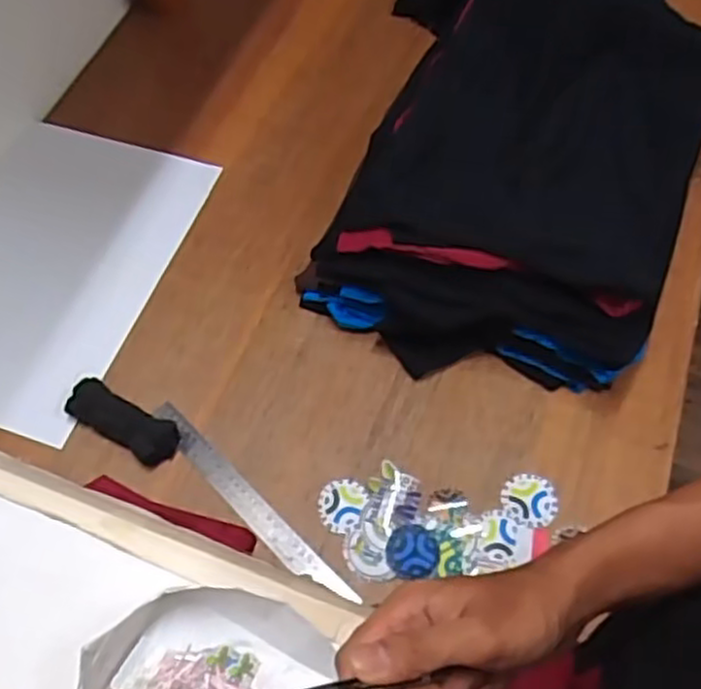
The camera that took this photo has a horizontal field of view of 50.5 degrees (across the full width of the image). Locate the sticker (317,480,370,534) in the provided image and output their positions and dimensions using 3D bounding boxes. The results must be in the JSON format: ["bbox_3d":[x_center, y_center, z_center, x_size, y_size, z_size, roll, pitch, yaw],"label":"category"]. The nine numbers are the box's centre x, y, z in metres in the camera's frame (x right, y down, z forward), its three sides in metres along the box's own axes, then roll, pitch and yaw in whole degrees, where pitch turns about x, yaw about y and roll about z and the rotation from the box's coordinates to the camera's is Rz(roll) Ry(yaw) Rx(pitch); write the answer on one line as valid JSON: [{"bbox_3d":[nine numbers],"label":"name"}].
[{"bbox_3d":[-0.008,0.164,0.755,0.049,0.005,0.053,8,60,7],"label":"sticker"}]

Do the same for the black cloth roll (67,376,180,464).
[{"bbox_3d":[-0.242,0.081,0.792,0.122,0.030,0.049,27,64,16],"label":"black cloth roll"}]

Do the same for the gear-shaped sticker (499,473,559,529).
[{"bbox_3d":[0.180,0.158,0.750,0.055,0.004,0.053,9,67,11],"label":"gear-shaped sticker"}]

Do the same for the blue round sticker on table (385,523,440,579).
[{"bbox_3d":[0.061,0.201,0.726,0.050,0.006,0.050,-1,60,1],"label":"blue round sticker on table"}]

